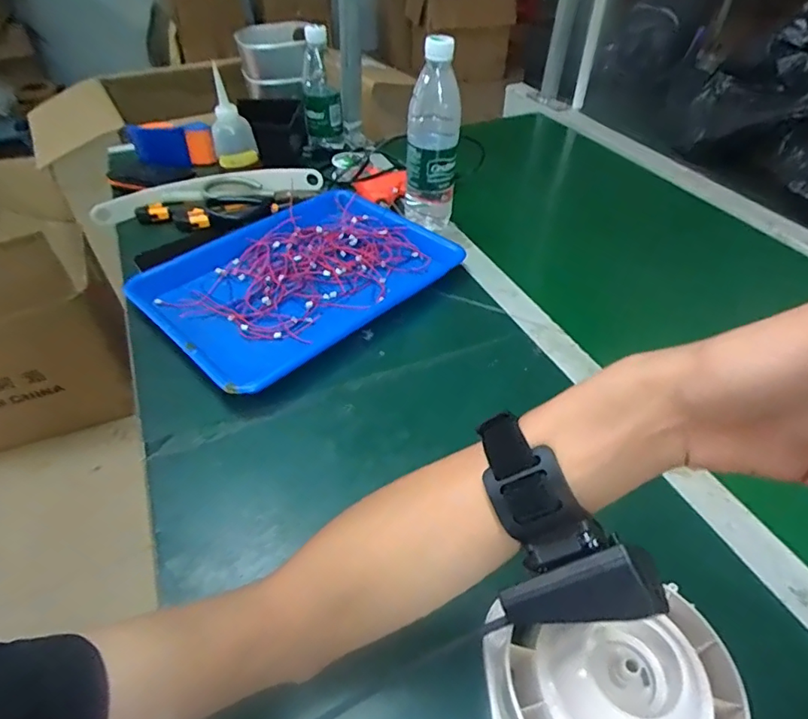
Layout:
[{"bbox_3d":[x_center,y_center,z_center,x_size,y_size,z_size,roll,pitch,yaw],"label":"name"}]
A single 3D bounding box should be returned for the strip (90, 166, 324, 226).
[{"bbox_3d":[-0.287,-0.253,0.760,0.329,0.030,0.073,-9,45,-10],"label":"strip"}]

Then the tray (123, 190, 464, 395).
[{"bbox_3d":[-0.125,-0.104,0.624,0.345,0.030,0.249,-34,53,-30],"label":"tray"}]

